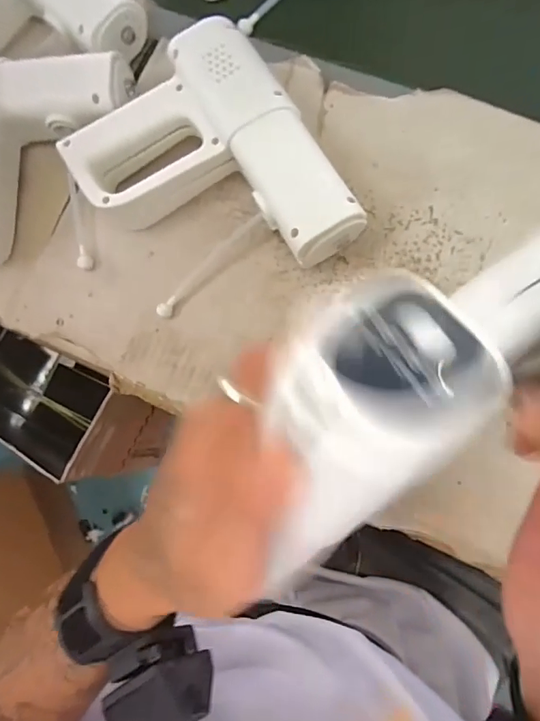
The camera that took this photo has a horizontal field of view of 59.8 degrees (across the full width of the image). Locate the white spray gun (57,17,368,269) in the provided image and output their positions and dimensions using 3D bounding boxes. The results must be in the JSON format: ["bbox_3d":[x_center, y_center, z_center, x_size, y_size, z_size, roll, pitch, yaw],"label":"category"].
[{"bbox_3d":[-0.048,-0.143,0.392,0.173,0.068,0.204,-35,80,1],"label":"white spray gun"}]

